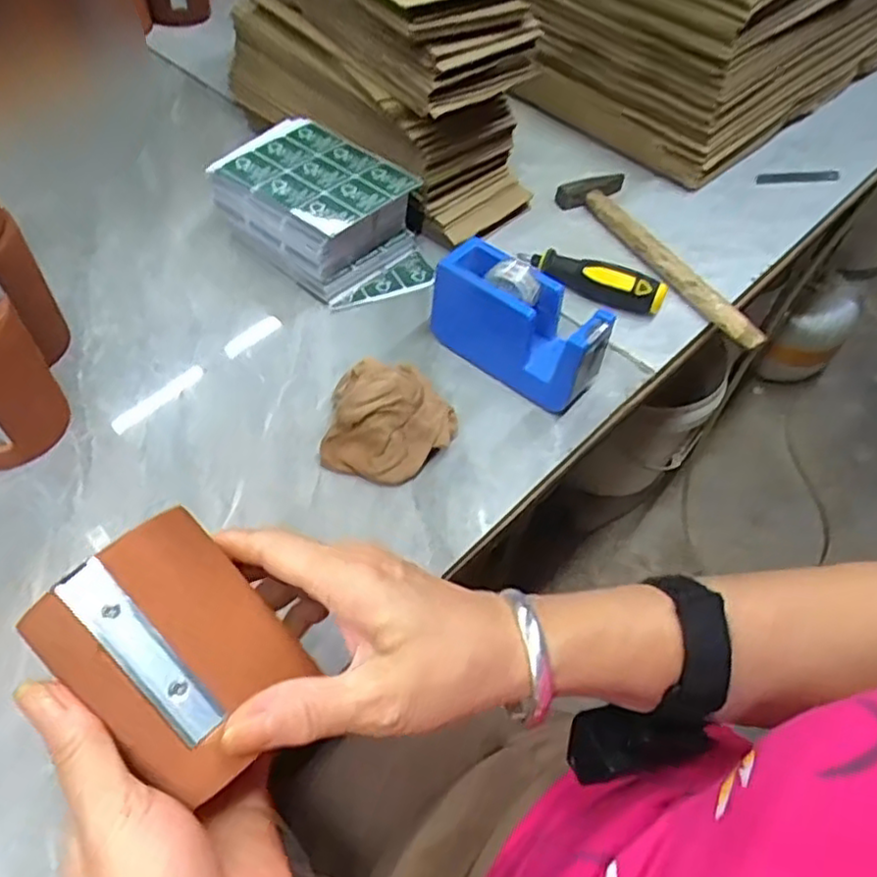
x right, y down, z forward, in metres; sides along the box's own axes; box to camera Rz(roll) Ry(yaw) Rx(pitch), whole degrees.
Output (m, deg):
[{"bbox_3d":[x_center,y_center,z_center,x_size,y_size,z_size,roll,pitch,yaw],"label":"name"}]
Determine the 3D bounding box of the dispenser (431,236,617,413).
[{"bbox_3d":[0.059,-0.085,0.505,0.129,0.084,0.043,34,58,20],"label":"dispenser"}]

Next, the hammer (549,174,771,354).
[{"bbox_3d":[0.207,-0.168,0.613,0.069,0.022,0.244,-23,58,-20],"label":"hammer"}]

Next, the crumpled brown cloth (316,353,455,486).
[{"bbox_3d":[-0.033,-0.012,0.464,0.080,0.053,0.067,16,54,8],"label":"crumpled brown cloth"}]

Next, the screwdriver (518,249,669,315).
[{"bbox_3d":[0.130,-0.136,0.580,0.123,0.034,0.030,17,54,9],"label":"screwdriver"}]

